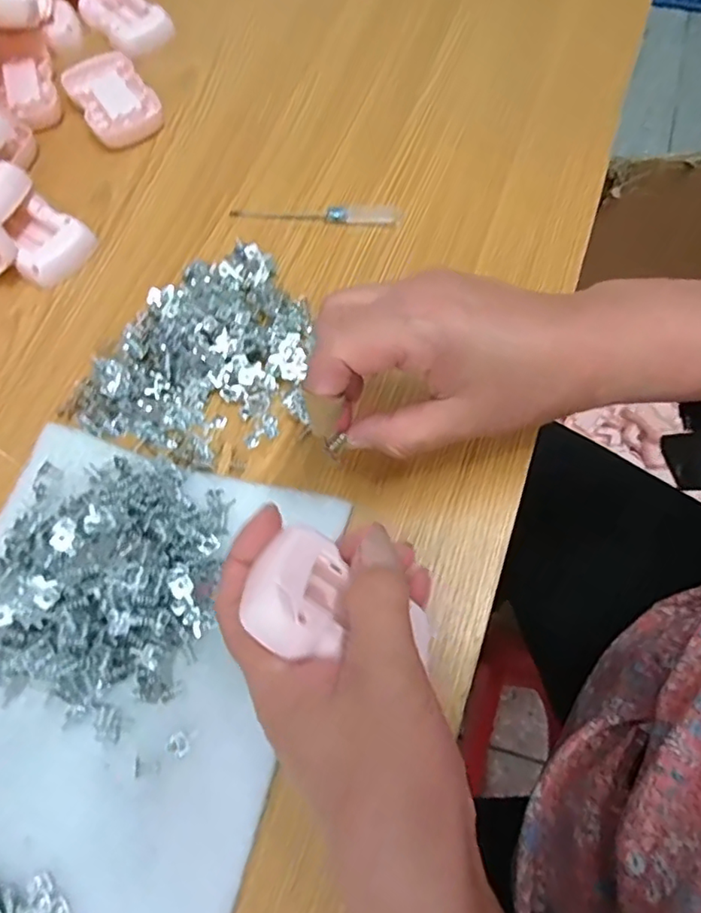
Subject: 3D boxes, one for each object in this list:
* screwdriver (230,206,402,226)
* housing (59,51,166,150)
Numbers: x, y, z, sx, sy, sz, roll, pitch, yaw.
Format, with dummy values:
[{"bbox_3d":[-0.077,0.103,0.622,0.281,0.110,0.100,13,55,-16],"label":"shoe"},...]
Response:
[{"bbox_3d":[-0.024,-0.170,0.396,0.117,0.006,0.013,1,68,3],"label":"screwdriver"},{"bbox_3d":[-0.186,-0.281,0.448,0.054,0.013,0.085,-31,70,-10],"label":"housing"}]

